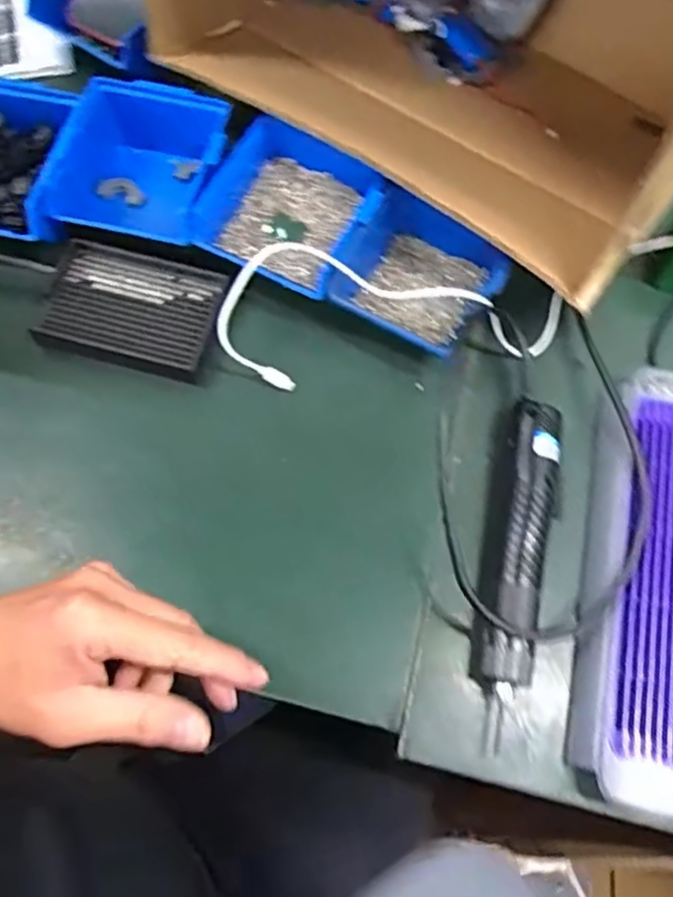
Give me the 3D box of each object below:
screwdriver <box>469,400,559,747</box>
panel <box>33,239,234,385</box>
[{"bbox_3d":[0.123,0.079,0.470,0.040,0.036,0.232,13,70,4],"label":"screwdriver"},{"bbox_3d":[-0.165,-0.111,0.544,0.139,0.028,0.088,15,70,4],"label":"panel"}]

